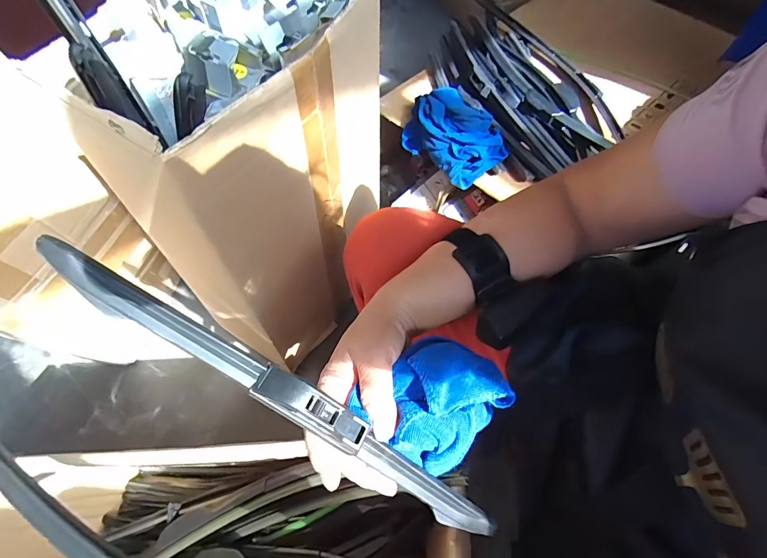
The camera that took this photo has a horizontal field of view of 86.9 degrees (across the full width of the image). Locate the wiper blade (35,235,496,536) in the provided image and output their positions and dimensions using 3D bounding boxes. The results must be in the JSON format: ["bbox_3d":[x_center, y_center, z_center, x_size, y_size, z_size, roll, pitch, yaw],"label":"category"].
[{"bbox_3d":[-0.047,0.078,0.245,0.330,0.035,0.020,37,64,-13],"label":"wiper blade"}]

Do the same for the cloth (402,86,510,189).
[{"bbox_3d":[0.121,-0.260,0.723,0.116,0.074,0.203,-31,65,-15],"label":"cloth"}]

